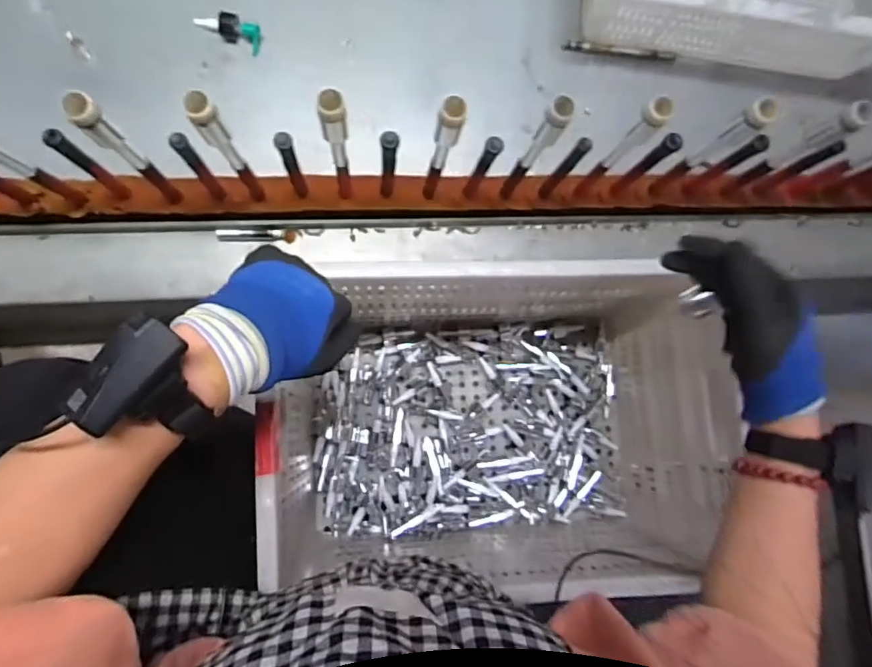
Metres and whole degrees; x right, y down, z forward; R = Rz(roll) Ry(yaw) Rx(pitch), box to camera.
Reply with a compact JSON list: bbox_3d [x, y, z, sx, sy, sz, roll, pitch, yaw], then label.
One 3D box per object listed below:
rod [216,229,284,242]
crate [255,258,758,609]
[{"bbox_3d":[-0.240,-0.125,0.662,0.081,0.012,0.016,-2,86,-6],"label":"rod"},{"bbox_3d":[0.066,0.111,0.685,0.530,0.300,0.363,-1,82,-9],"label":"crate"}]

